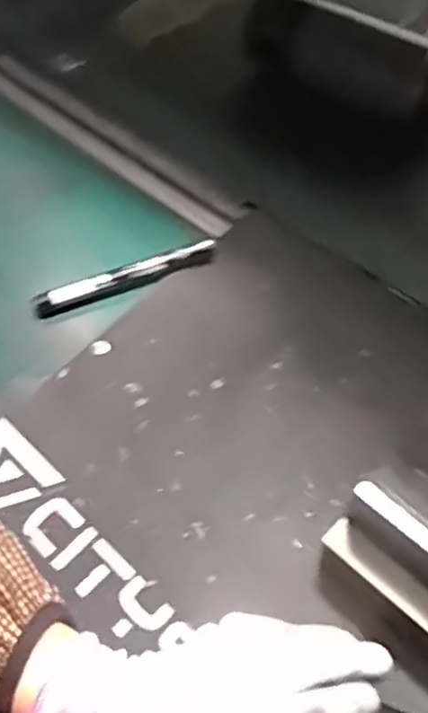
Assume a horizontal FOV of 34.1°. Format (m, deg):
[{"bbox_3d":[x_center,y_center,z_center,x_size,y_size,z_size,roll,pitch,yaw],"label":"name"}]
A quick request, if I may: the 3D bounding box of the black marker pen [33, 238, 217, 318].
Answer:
[{"bbox_3d":[-0.068,-0.062,0.545,0.146,0.016,0.015,-18,56,-8],"label":"black marker pen"}]

